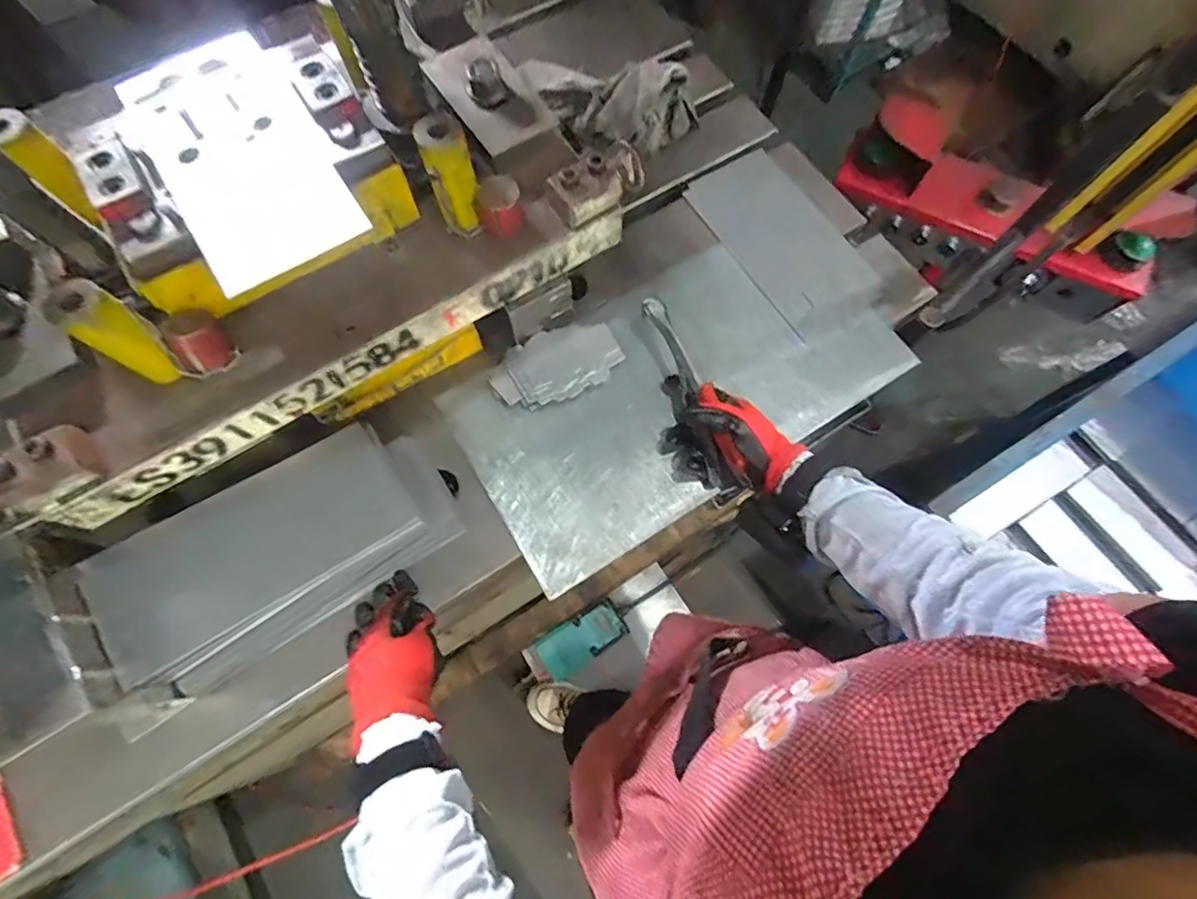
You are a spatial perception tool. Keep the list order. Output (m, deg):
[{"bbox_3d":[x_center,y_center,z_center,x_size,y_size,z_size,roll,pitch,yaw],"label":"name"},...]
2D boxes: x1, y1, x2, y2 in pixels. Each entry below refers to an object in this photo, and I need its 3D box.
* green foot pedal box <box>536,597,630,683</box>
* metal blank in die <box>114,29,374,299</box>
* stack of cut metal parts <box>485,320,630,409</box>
[{"bbox_3d":[-0.035,0.425,1.229,0.195,0.053,0.095,-33,73,-11],"label":"green foot pedal box"},{"bbox_3d":[-0.300,-0.248,0.456,0.122,0.007,0.247,-32,76,-11],"label":"metal blank in die"},{"bbox_3d":[-0.048,-0.097,0.604,0.142,0.020,0.084,-20,72,-7],"label":"stack of cut metal parts"}]

